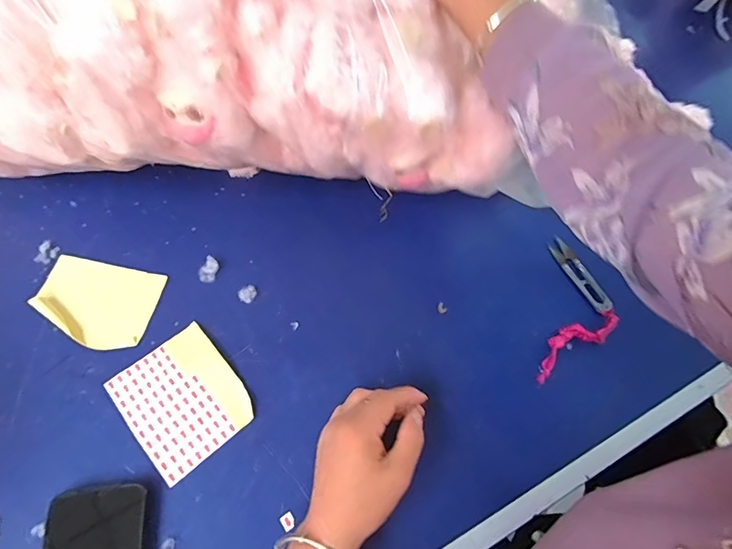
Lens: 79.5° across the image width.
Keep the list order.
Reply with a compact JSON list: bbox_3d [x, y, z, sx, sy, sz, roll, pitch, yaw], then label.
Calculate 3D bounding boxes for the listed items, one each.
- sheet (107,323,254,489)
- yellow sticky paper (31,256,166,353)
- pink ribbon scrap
[{"bbox_3d":[-0.178,0.119,0.429,0.100,0.006,0.121,-38,72,-21],"label":"sheet"},{"bbox_3d":[-0.286,0.029,0.464,0.117,0.009,0.088,10,63,1],"label":"yellow sticky paper"},{"bbox_3d":[0.224,0.072,0.473,0.115,0.014,0.032,-27,68,-16],"label":"pink ribbon scrap"}]

